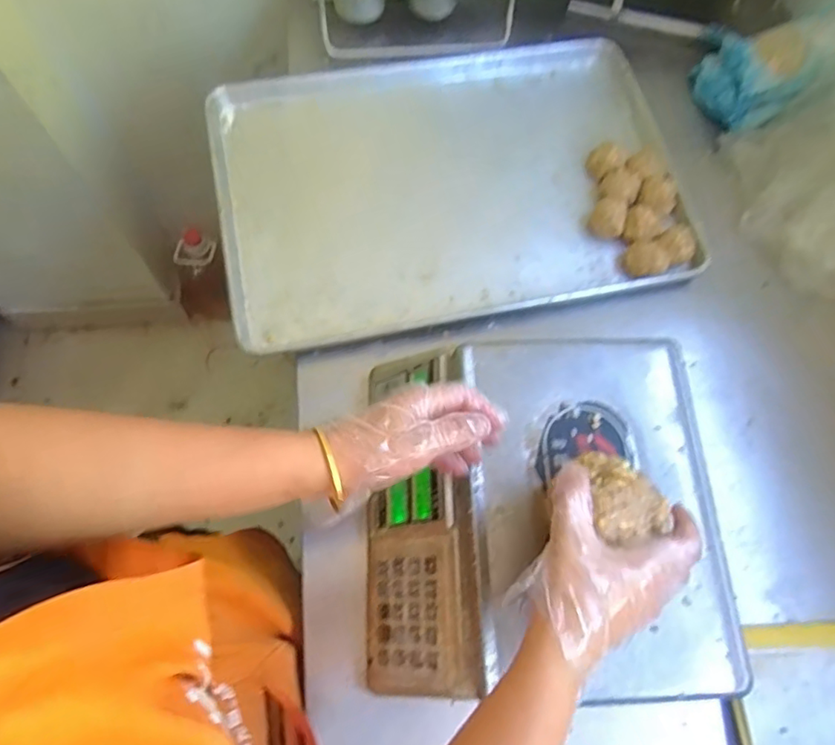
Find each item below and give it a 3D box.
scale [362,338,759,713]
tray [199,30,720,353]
[{"bbox_3d":[0.110,0.134,0.567,0.318,0.121,0.328,-1,70,-2],"label":"scale"},{"bbox_3d":[0.043,-0.253,0.767,0.593,0.040,0.407,-12,71,-6],"label":"tray"}]

